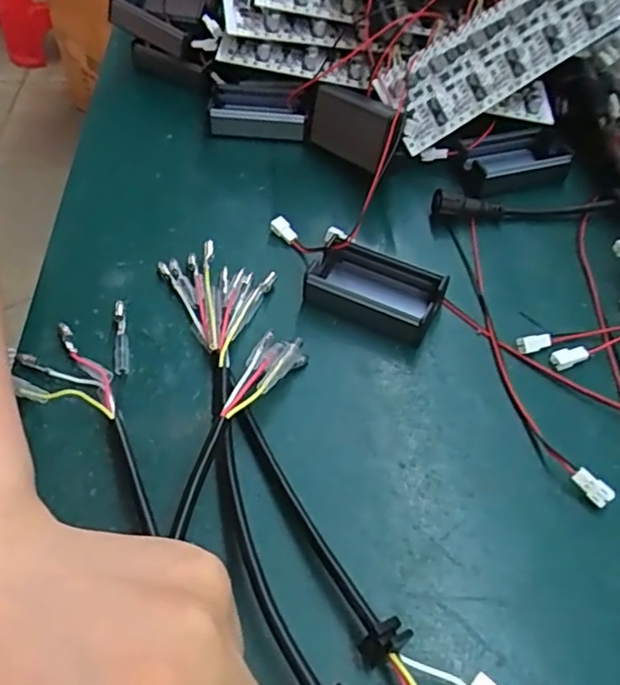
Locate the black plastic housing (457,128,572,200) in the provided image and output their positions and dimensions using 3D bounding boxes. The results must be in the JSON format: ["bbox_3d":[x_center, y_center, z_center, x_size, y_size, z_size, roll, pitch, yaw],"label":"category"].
[{"bbox_3d":[0.103,-0.093,0.318,0.058,0.015,0.033,-14,53,-13],"label":"black plastic housing"}]

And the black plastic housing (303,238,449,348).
[{"bbox_3d":[0.026,-0.021,0.257,0.054,0.016,0.032,25,54,17],"label":"black plastic housing"}]

